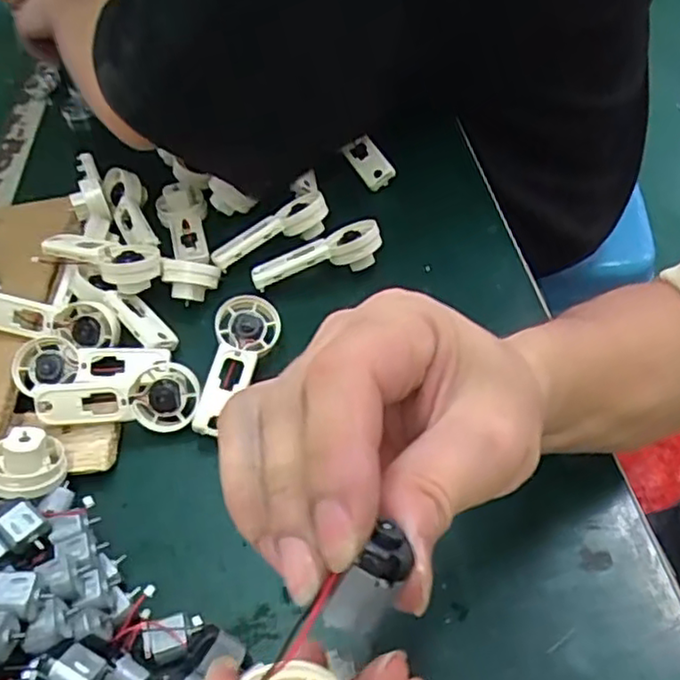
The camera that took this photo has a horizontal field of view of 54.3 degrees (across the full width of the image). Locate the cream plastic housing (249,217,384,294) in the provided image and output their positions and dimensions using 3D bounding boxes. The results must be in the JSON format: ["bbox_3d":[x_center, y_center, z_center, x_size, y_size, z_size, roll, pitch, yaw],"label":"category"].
[{"bbox_3d":[-0.017,-0.061,0.467,0.091,0.023,0.033,-17,48,1],"label":"cream plastic housing"}]

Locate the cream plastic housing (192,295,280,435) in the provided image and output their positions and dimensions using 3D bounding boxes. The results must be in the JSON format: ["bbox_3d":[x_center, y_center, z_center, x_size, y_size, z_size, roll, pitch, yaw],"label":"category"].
[{"bbox_3d":[-0.062,0.017,0.409,0.039,0.031,0.091,2,48,9],"label":"cream plastic housing"}]

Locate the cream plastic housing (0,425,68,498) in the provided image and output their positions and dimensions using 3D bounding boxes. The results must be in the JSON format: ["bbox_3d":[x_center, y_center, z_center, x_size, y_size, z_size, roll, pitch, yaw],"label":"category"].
[{"bbox_3d":[-0.202,0.065,0.356,0.100,0.028,0.037,-2,48,7],"label":"cream plastic housing"}]

